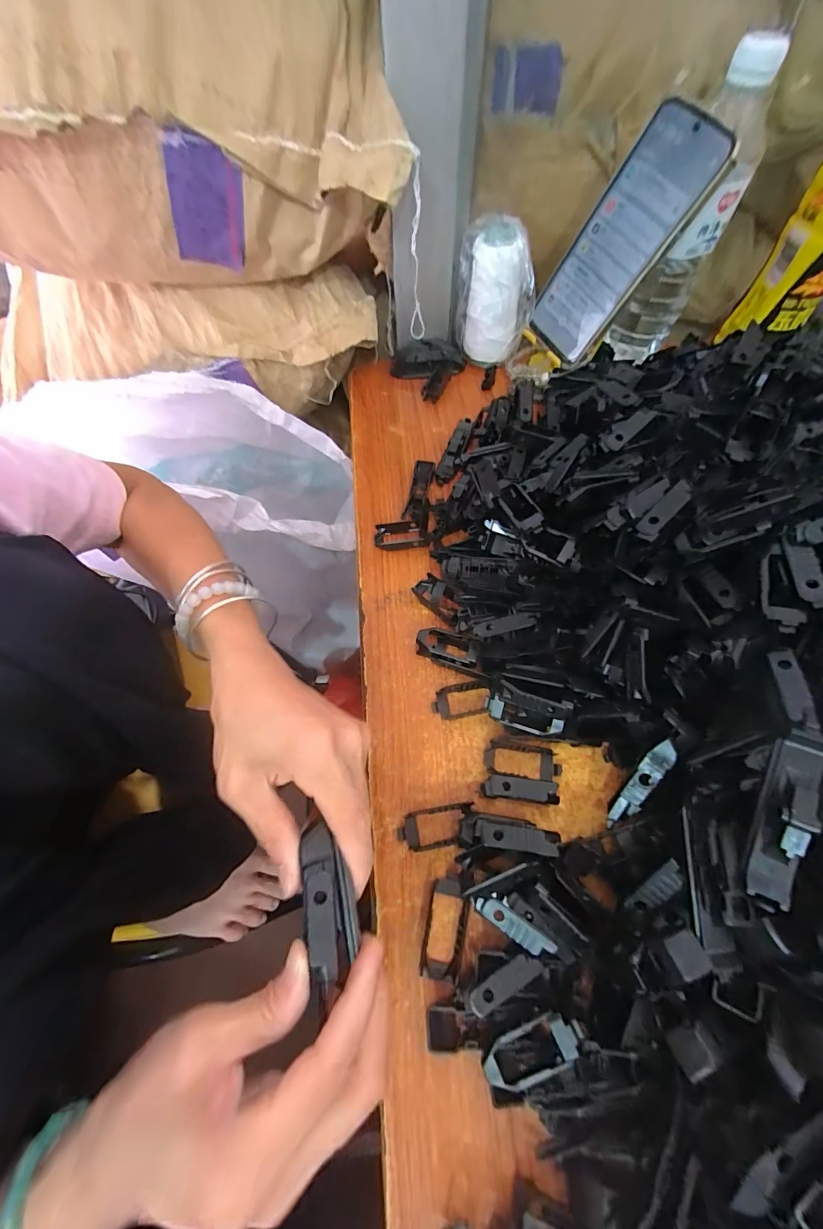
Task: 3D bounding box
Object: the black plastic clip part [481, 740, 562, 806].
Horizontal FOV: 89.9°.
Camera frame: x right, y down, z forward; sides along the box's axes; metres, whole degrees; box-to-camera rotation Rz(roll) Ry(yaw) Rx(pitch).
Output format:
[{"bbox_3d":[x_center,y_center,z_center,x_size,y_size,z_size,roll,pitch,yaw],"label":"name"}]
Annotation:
[{"bbox_3d":[0.073,0.103,0.269,0.050,0.020,0.036,8,64,5],"label":"black plastic clip part"}]

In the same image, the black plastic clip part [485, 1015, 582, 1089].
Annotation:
[{"bbox_3d":[0.059,0.212,0.200,0.050,0.006,0.020,-29,66,5],"label":"black plastic clip part"}]

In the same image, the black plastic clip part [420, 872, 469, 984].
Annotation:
[{"bbox_3d":[0.020,0.180,0.238,0.022,0.010,0.051,11,65,6],"label":"black plastic clip part"}]

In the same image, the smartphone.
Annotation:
[{"bbox_3d":[0.176,-0.314,0.359,0.013,0.167,0.077,-21,70,-39],"label":"smartphone"}]

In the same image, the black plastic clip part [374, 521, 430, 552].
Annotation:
[{"bbox_3d":[-0.009,-0.068,0.359,0.046,0.013,0.023,-3,64,-1],"label":"black plastic clip part"}]

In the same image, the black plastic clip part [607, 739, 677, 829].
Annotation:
[{"bbox_3d":[0.136,0.101,0.243,0.014,0.006,0.061,31,104,15],"label":"black plastic clip part"}]

